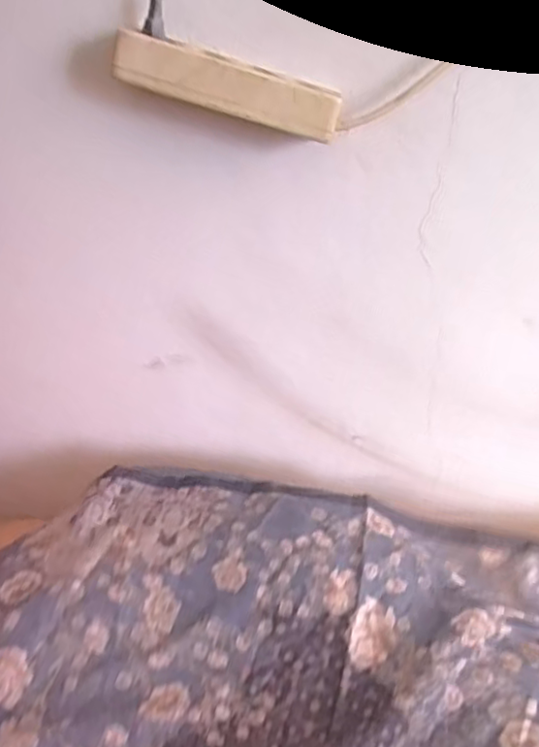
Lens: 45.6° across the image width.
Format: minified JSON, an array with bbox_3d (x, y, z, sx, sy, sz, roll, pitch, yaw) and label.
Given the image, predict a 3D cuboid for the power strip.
[{"bbox_3d":[-0.035,-0.253,0.565,0.196,0.045,0.043,14,32,-7],"label":"power strip"}]

